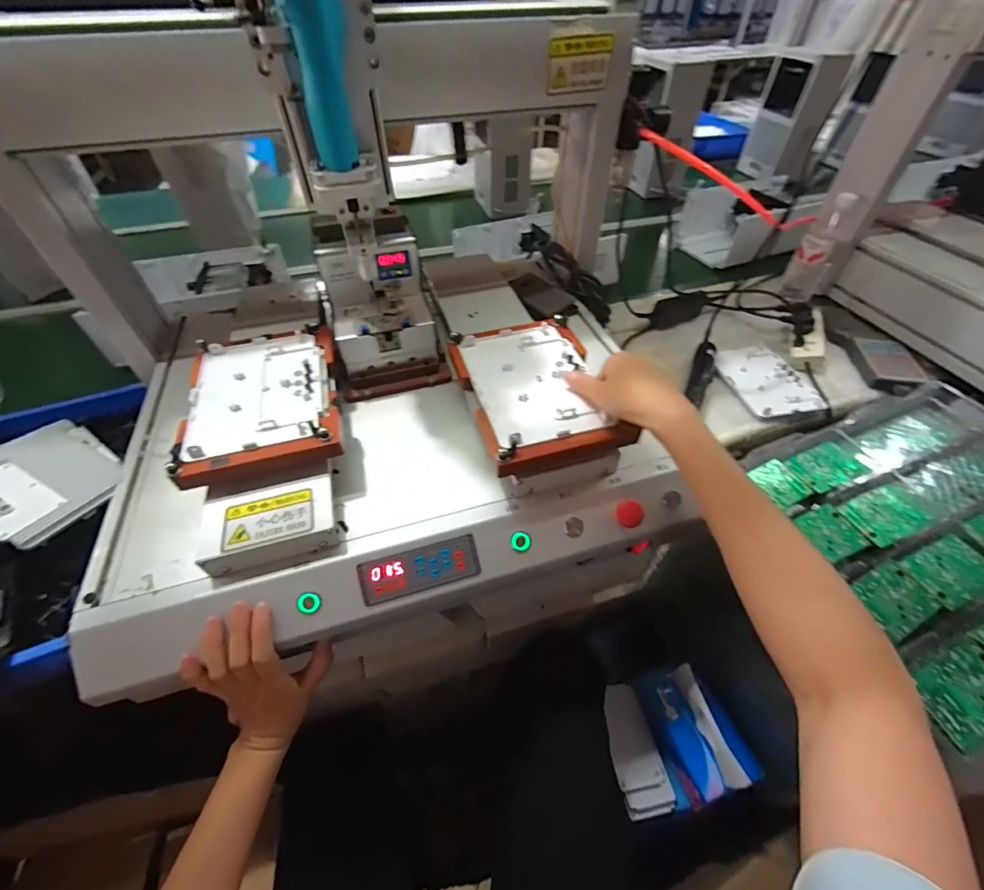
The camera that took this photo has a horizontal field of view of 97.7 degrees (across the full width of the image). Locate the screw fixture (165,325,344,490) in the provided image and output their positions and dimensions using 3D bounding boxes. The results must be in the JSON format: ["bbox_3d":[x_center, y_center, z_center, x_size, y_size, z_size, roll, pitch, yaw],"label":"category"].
[{"bbox_3d":[-0.264,-0.057,0.499,0.162,0.032,0.215,-13,50,-10],"label":"screw fixture"}]

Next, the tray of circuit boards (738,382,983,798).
[{"bbox_3d":[0.586,0.103,0.550,0.488,0.039,0.367,-19,50,-13],"label":"tray of circuit boards"}]

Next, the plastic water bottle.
[{"bbox_3d":[0.671,-0.405,0.881,0.073,0.184,0.066,30,55,24],"label":"plastic water bottle"}]

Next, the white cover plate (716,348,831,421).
[{"bbox_3d":[0.506,-0.119,0.799,0.137,0.013,0.190,-11,49,-9],"label":"white cover plate"}]

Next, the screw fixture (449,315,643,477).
[{"bbox_3d":[0.051,-0.065,0.493,0.153,0.030,0.208,-13,50,-11],"label":"screw fixture"}]

